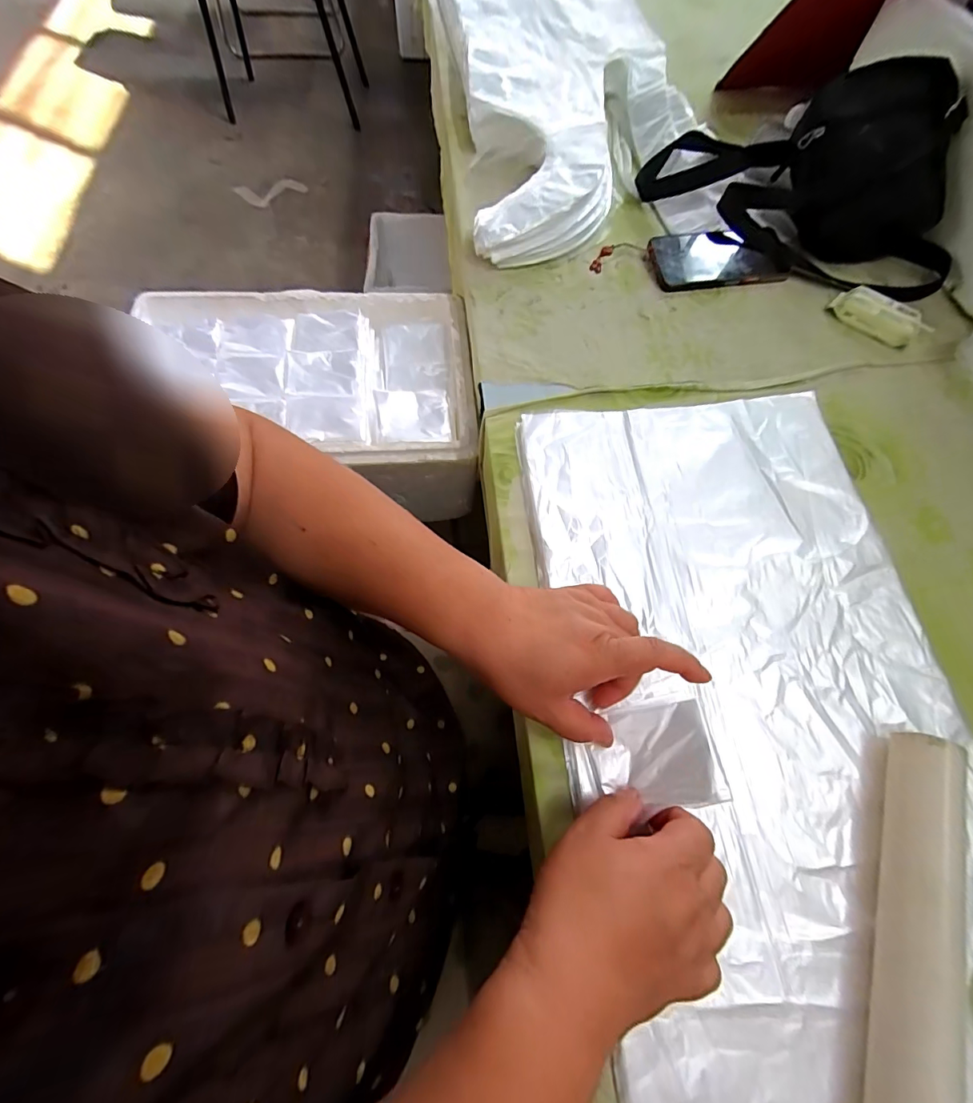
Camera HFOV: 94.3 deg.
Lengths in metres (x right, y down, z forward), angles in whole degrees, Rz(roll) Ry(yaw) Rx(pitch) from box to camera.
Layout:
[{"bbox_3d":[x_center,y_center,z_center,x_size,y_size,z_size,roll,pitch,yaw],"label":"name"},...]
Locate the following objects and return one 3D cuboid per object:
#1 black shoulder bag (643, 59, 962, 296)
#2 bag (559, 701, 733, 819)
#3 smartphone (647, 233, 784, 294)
[{"bbox_3d":[0.389,-0.457,0.538,0.385,0.129,0.192,34,69,12],"label":"black shoulder bag"},{"bbox_3d":[0.106,0.145,0.317,0.100,0.013,0.064,-18,59,17],"label":"bag"},{"bbox_3d":[0.278,-0.357,0.555,0.151,0.017,0.081,-8,66,-5],"label":"smartphone"}]

